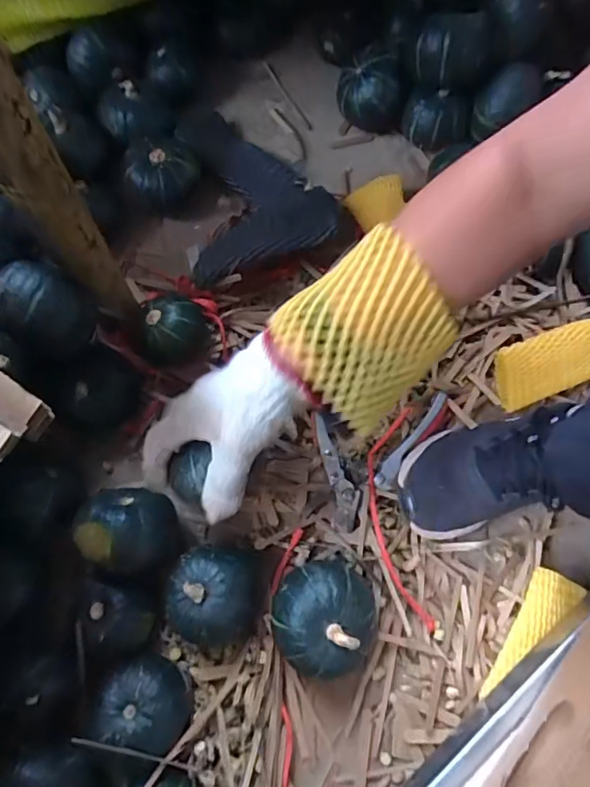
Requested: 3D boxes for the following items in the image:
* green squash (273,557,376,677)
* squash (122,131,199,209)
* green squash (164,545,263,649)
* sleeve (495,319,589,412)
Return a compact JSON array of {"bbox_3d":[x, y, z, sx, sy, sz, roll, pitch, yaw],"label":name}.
[{"bbox_3d":[0.024,0.192,0.418,0.083,0.068,0.088,0,71,-1],"label":"green squash"},{"bbox_3d":[-0.150,-0.259,0.572,0.079,0.063,0.080,0,71,-1],"label":"squash"},{"bbox_3d":[-0.070,0.176,0.426,0.077,0.058,0.079,10,71,2],"label":"green squash"},{"bbox_3d":[0.264,-0.033,0.500,0.126,0.021,0.065,-20,104,-7],"label":"sleeve"}]

